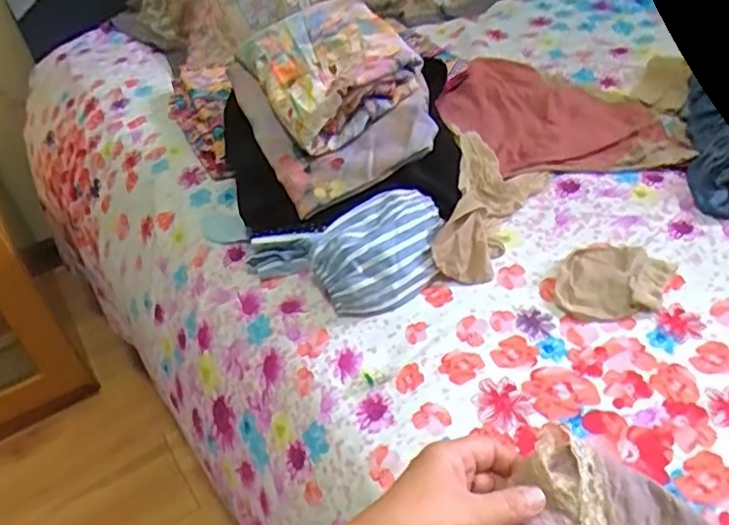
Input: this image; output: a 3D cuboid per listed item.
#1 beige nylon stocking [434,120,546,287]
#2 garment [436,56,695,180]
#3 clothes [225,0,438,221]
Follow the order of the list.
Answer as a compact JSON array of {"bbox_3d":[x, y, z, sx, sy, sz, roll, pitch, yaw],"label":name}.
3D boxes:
[{"bbox_3d":[0.126,-0.067,0.635,0.096,0.057,0.202,1,44,15],"label":"beige nylon stocking"},{"bbox_3d":[0.211,-0.172,0.726,0.228,0.022,0.237,-14,40,-4],"label":"garment"},{"bbox_3d":[-0.038,-0.166,0.659,0.156,0.120,0.226,-21,41,-11],"label":"clothes"}]

